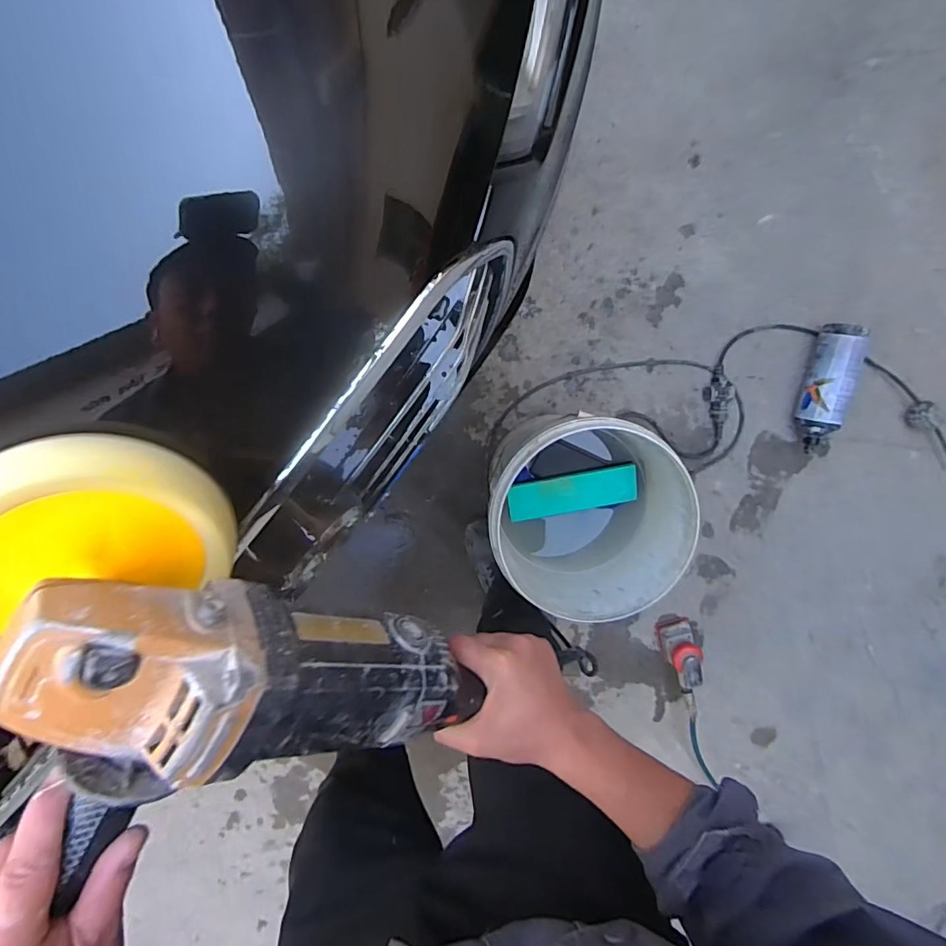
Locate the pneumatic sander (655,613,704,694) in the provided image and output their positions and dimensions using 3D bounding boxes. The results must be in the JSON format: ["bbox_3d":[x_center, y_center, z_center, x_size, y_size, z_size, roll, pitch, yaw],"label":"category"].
[{"bbox_3d":[0.509,0.431,1.224,0.087,0.115,0.181,-18,97,-3],"label":"pneumatic sander"}]

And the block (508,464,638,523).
[{"bbox_3d":[0.181,0.036,0.918,0.227,0.030,0.072,-10,97,-4],"label":"block"}]

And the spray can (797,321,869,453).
[{"bbox_3d":[0.763,-0.170,1.086,0.095,0.071,0.280,0,112,-5],"label":"spray can"}]

